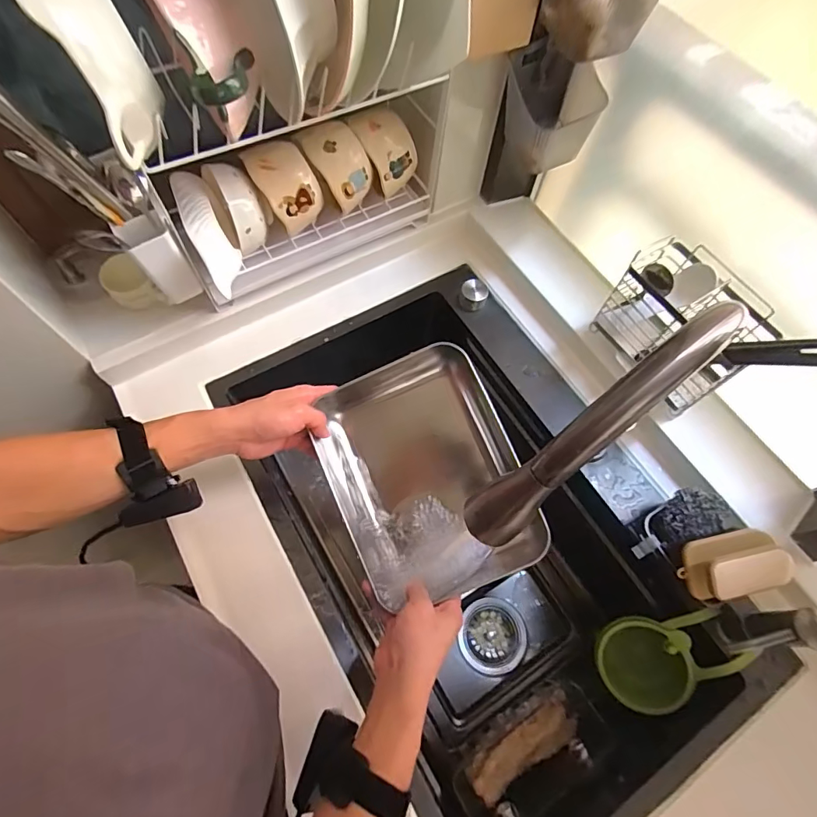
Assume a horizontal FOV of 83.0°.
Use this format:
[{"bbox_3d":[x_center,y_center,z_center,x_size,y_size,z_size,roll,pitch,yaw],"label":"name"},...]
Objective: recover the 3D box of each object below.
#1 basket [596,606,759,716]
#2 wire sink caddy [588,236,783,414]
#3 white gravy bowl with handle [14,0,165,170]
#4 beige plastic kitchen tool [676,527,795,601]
[{"bbox_3d":[0.321,0.306,0.570,0.176,0.058,0.104,-25,68,26],"label":"basket"},{"bbox_3d":[0.330,-0.104,0.566,0.089,0.130,0.167,-26,69,-15],"label":"wire sink caddy"},{"bbox_3d":[-0.239,-0.272,0.359,0.061,0.121,0.099,-24,69,-14],"label":"white gravy bowl with handle"},{"bbox_3d":[0.345,0.164,0.490,0.095,0.040,0.060,-11,66,-9],"label":"beige plastic kitchen tool"}]

